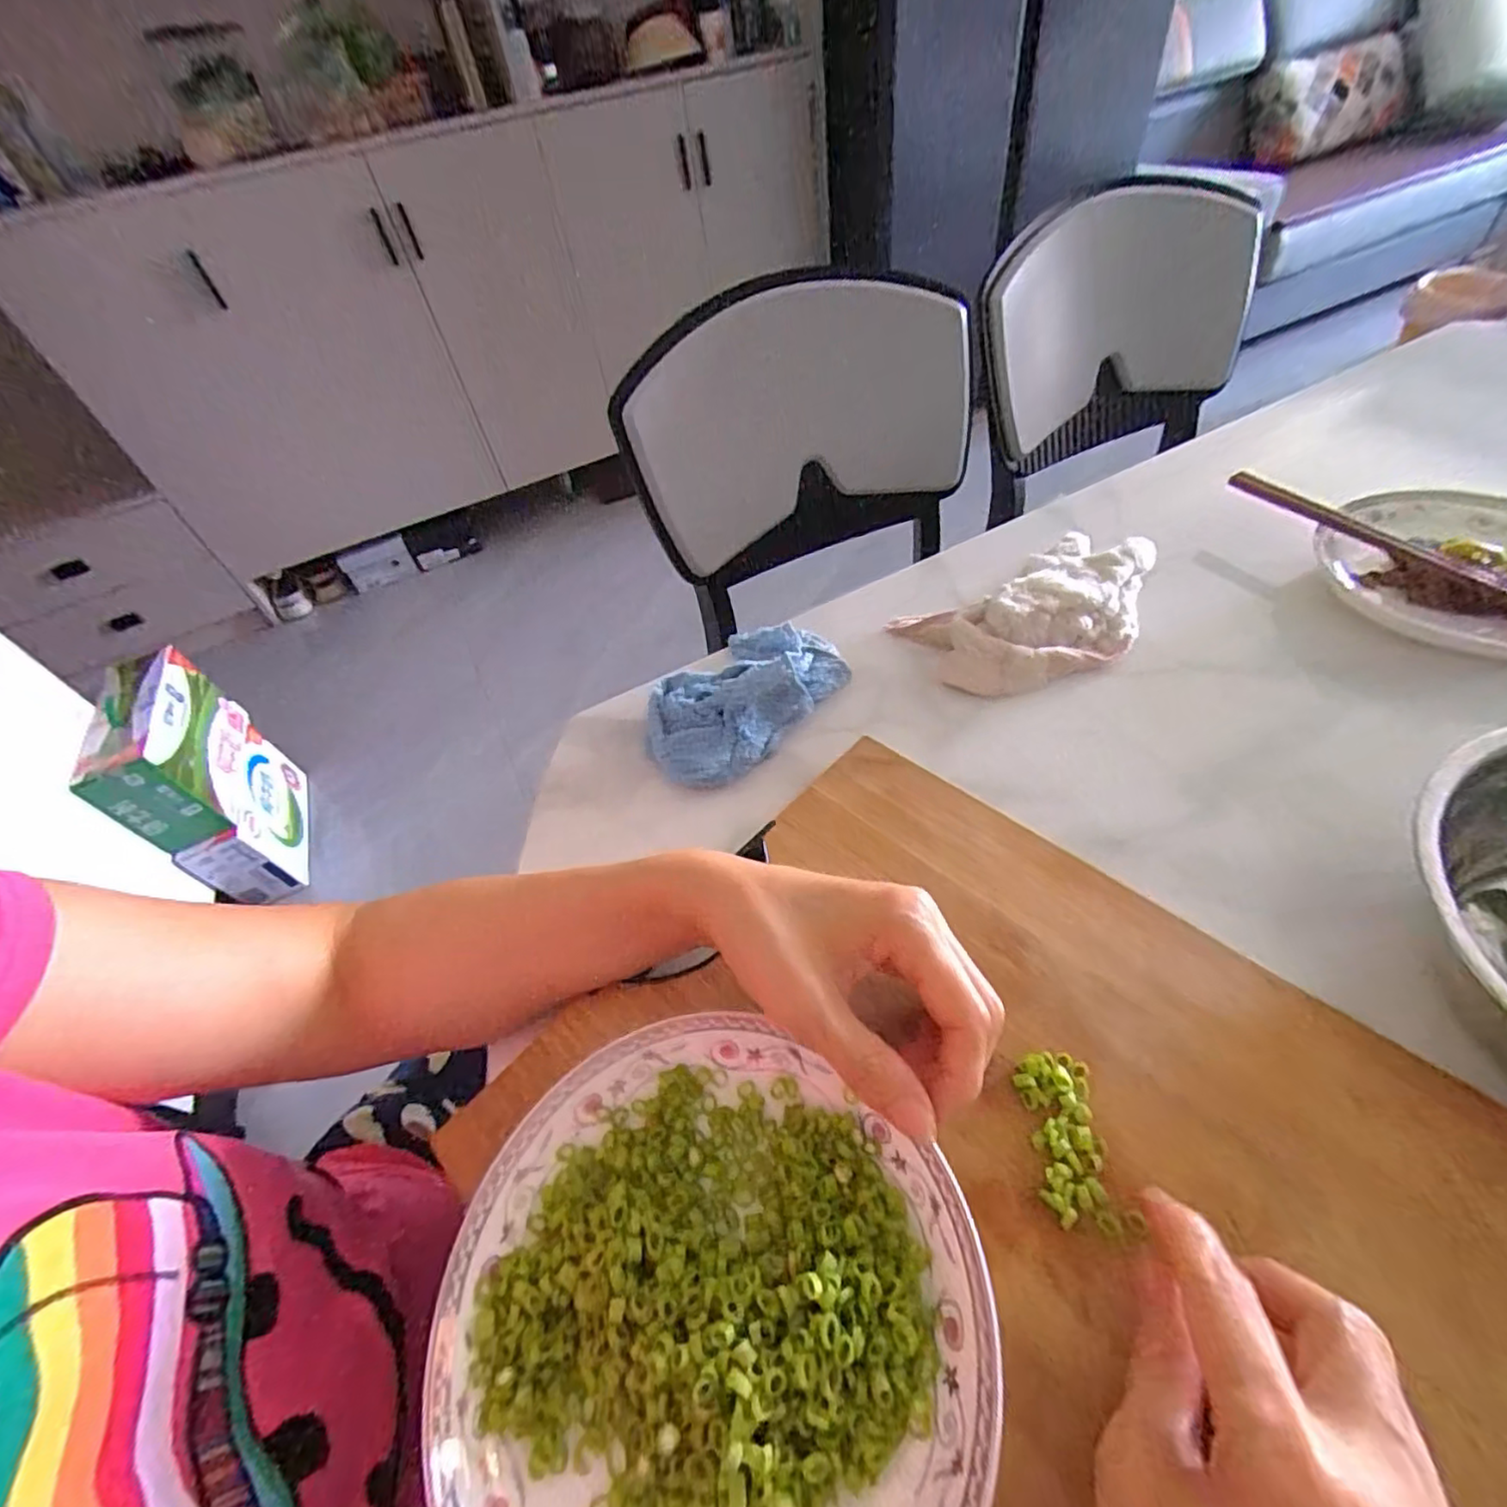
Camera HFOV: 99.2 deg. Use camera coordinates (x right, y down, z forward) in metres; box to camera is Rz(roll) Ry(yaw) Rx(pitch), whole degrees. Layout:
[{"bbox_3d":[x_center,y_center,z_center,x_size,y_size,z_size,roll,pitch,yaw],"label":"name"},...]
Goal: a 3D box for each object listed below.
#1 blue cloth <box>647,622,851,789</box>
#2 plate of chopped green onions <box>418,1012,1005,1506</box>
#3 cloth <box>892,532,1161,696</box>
[{"bbox_3d":[-0.006,-0.044,0.442,0.099,0.052,0.158,25,50,28],"label":"blue cloth"},{"bbox_3d":[-0.017,0.182,0.209,0.168,0.035,0.162,-1,45,1],"label":"plate of chopped green onions"},{"bbox_3d":[0.208,-0.101,0.458,0.186,0.055,0.109,-15,44,-11],"label":"cloth"}]

